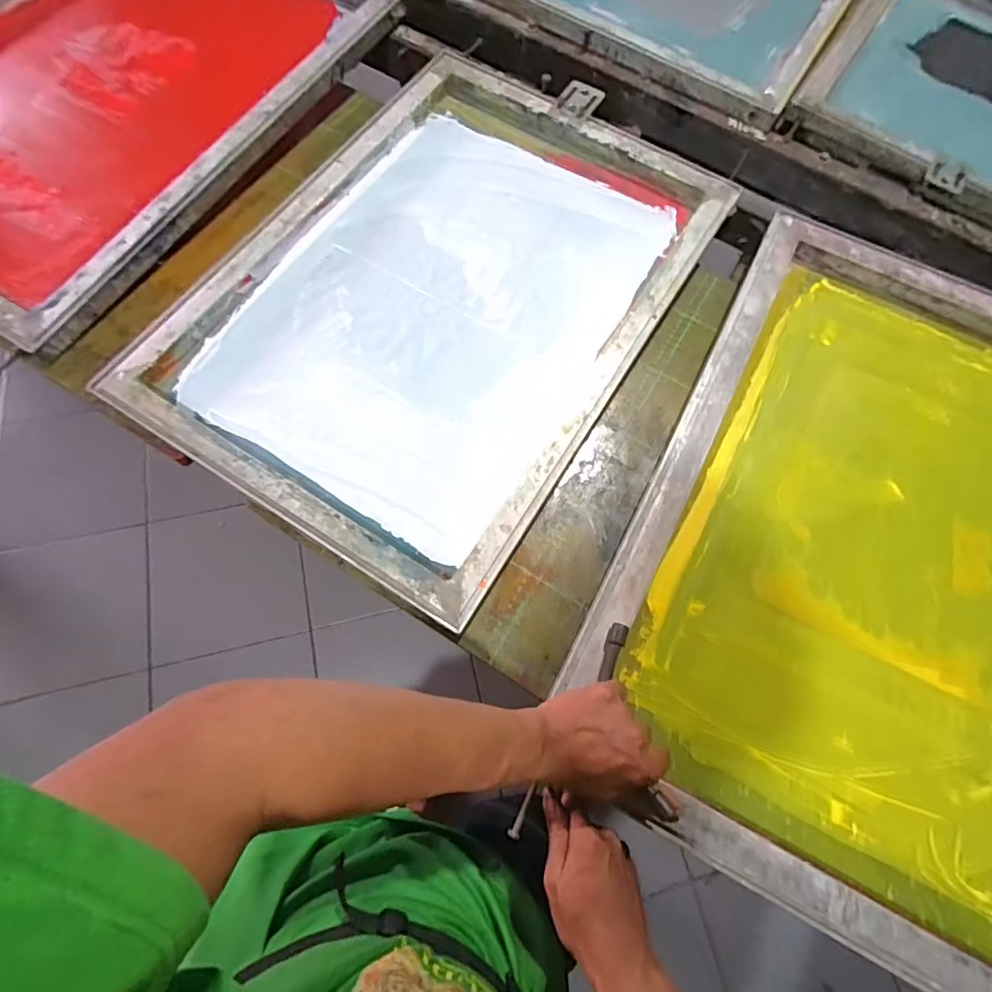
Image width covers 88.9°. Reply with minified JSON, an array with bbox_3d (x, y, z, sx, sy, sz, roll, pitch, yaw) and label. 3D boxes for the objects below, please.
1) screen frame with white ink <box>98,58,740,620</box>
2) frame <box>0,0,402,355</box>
[{"bbox_3d":[-0.059,-0.252,0.602,0.459,0.041,0.654,31,74,8],"label":"screen frame with white ink"},{"bbox_3d":[-0.560,-0.579,0.703,0.576,0.059,0.719,30,75,11],"label":"frame"}]

